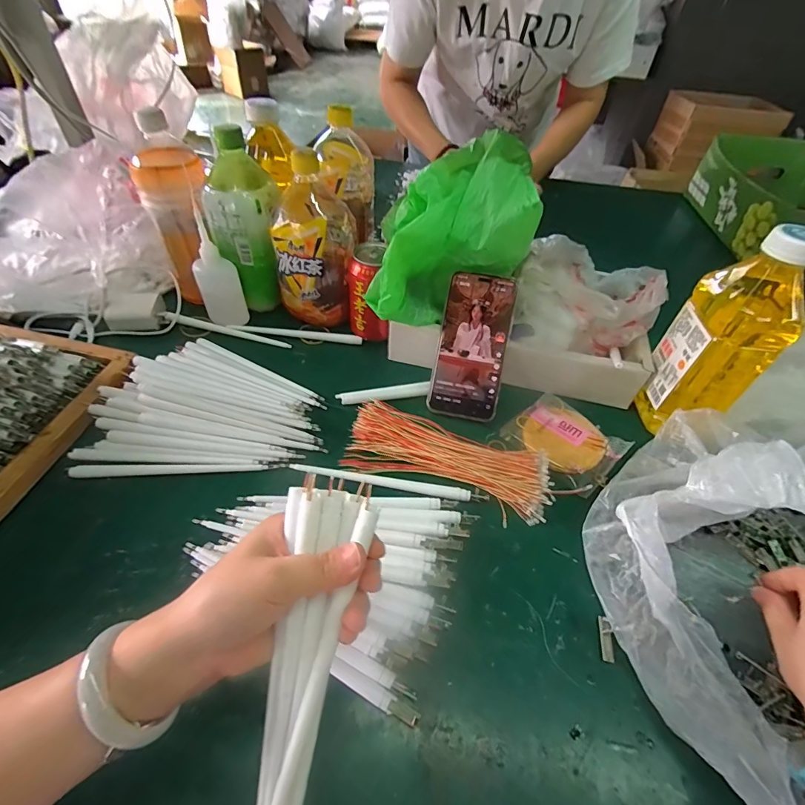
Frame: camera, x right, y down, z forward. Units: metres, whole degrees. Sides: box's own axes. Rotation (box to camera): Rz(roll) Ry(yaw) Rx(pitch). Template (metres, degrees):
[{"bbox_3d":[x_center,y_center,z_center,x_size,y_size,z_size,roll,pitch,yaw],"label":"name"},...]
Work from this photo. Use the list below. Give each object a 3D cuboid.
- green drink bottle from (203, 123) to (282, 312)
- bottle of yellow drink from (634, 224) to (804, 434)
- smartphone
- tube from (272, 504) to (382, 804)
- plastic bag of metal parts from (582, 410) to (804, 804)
[{"bbox_3d":[-0.194,-0.209,0.522,0.084,0.214,0.070,-8,49,-12],"label":"green drink bottle"},{"bbox_3d":[0.314,-0.062,0.410,0.066,0.206,0.083,7,48,1],"label":"bottle of yellow drink"},{"bbox_3d":[0.078,-0.062,0.466,0.076,0.158,0.007,11,4,5],"label":"smartphone"},{"bbox_3d":[-0.044,0.146,0.215,0.012,0.011,0.186,15,78,9],"label":"tube"},{"bbox_3d":[0.313,0.142,0.312,0.295,0.109,0.294,20,49,13],"label":"plastic bag of metal parts"}]

